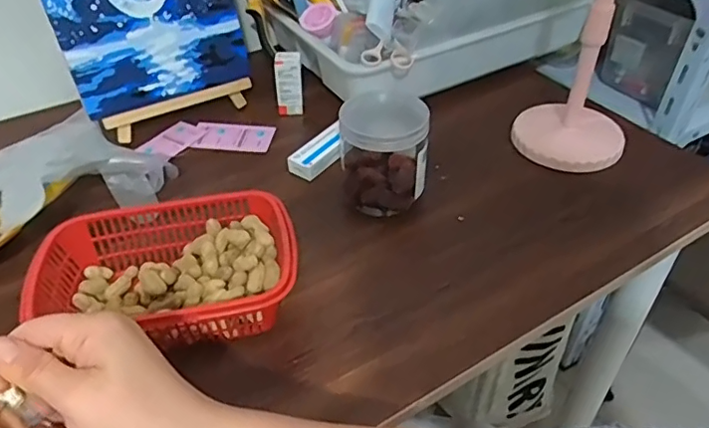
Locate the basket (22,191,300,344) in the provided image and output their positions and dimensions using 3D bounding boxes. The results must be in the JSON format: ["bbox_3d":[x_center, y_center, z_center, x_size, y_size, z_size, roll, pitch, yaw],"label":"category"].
[{"bbox_3d":[-0.149,0.053,0.464,0.195,0.064,0.130,-8,42,-9],"label":"basket"}]

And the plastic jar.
[{"bbox_3d":[0.029,-0.055,0.552,0.082,0.108,0.074,4,41,5],"label":"plastic jar"}]

